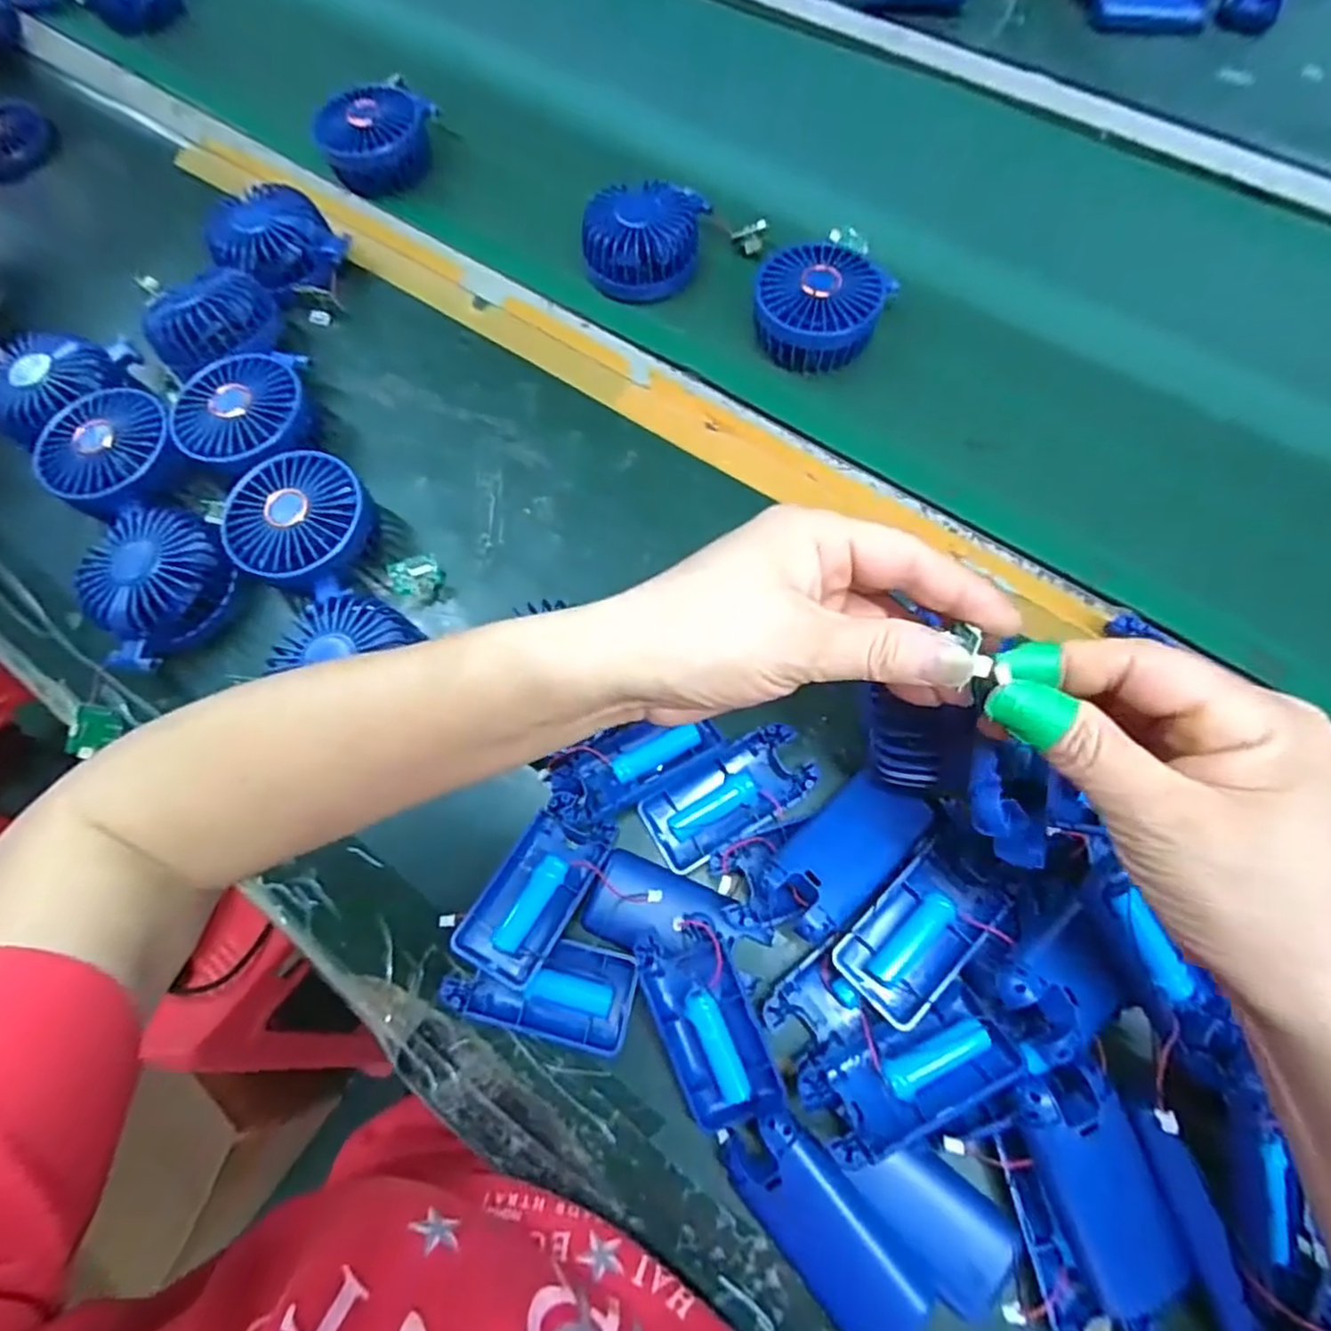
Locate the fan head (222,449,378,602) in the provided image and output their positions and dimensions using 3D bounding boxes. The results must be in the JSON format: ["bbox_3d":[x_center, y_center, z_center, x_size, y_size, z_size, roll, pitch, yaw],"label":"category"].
[{"bbox_3d":[-0.232,-0.090,0.435,0.083,0.043,0.083,-1,68,3],"label":"fan head"}]

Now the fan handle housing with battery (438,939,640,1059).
[{"bbox_3d":[-0.062,0.162,0.342,0.092,0.020,0.045,11,69,7],"label":"fan handle housing with battery"}]

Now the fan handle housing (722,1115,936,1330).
[{"bbox_3d":[0.071,0.247,0.295,0.041,0.026,0.099,-40,72,-12],"label":"fan handle housing"}]

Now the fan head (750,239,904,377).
[{"bbox_3d":[0.109,-0.255,0.479,0.086,0.037,0.083,-1,68,3],"label":"fan head"}]

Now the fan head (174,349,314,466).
[{"bbox_3d":[-0.288,-0.173,0.464,0.084,0.033,0.086,-1,68,3],"label":"fan head"}]

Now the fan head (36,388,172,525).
[{"bbox_3d":[-0.378,-0.145,0.466,0.083,0.039,0.087,34,74,15],"label":"fan head"}]

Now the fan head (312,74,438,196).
[{"bbox_3d":[-0.245,-0.454,0.572,0.095,0.052,0.086,-33,71,-10],"label":"fan head"}]

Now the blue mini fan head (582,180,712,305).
[{"bbox_3d":[-0.015,-0.324,0.508,0.091,0.043,0.077,-5,68,1],"label":"blue mini fan head"}]

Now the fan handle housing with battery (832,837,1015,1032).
[{"bbox_3d":[0.122,0.131,0.331,0.046,0.027,0.079,40,75,16],"label":"fan handle housing with battery"}]

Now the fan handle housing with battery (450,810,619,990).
[{"bbox_3d":[-0.065,0.115,0.348,0.045,0.021,0.086,26,72,12],"label":"fan handle housing with battery"}]

